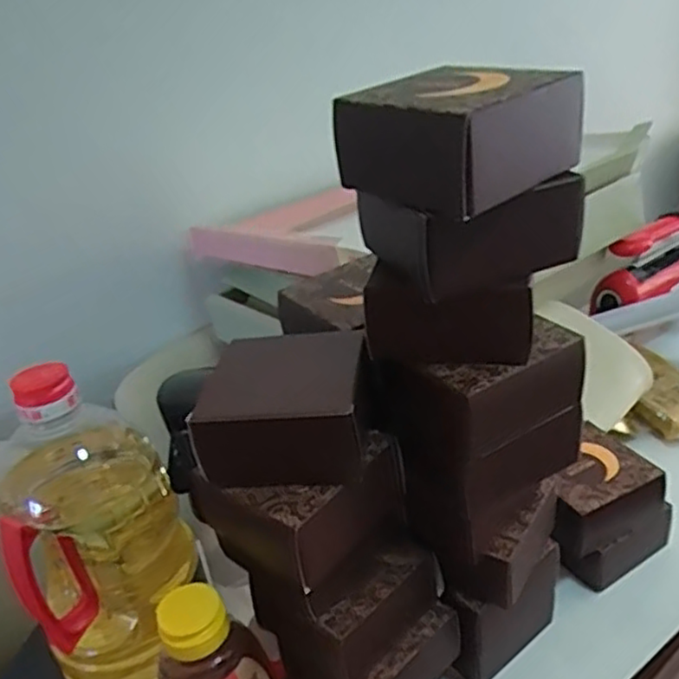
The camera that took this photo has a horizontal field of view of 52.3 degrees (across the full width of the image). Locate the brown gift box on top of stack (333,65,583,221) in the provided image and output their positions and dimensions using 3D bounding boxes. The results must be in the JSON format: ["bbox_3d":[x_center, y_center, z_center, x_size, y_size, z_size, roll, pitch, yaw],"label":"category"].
[{"bbox_3d":[0.060,-0.103,0.345,0.089,0.051,0.088,-25,33,-29],"label":"brown gift box on top of stack"}]

